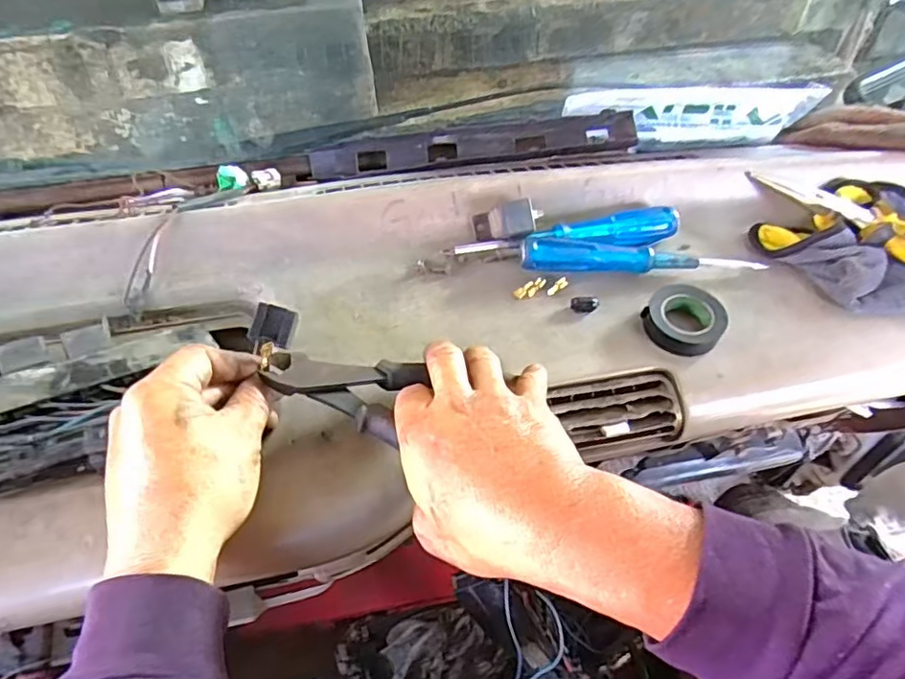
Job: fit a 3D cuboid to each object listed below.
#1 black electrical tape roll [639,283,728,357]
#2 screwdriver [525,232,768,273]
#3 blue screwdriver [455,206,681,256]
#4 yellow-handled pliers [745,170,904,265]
[{"bbox_3d":[0.174,-0.016,0.445,0.054,0.021,0.054,1,52,-1],"label":"black electrical tape roll"},{"bbox_3d":[0.147,-0.065,0.468,0.184,0.019,0.027,3,52,1],"label":"screwdriver"},{"bbox_3d":[0.097,-0.088,0.494,0.184,0.028,0.026,-2,52,-3],"label":"blue screwdriver"},{"bbox_3d":[0.351,-0.101,0.500,0.037,0.024,0.197,-37,62,-26],"label":"yellow-handled pliers"}]

